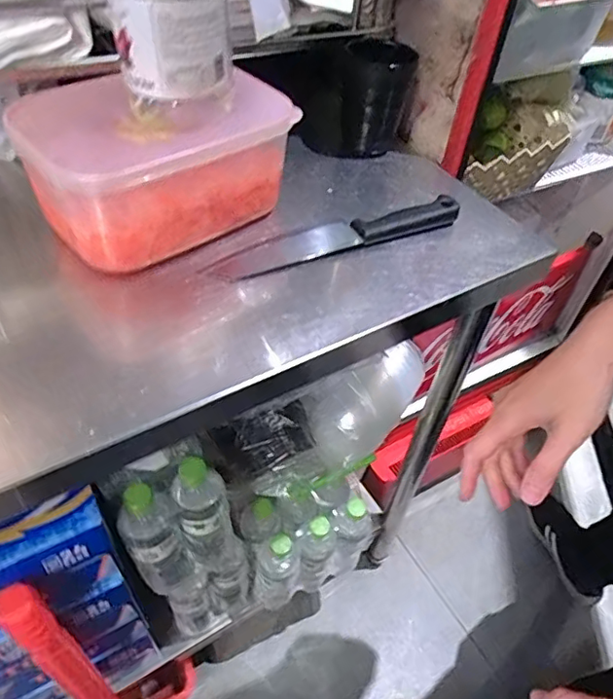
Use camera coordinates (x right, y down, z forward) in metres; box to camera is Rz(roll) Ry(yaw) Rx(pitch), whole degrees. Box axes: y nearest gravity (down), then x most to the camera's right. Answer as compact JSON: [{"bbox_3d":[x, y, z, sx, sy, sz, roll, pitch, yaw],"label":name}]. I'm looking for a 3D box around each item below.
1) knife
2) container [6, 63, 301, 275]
[{"bbox_3d":[0.030,-0.112,0.531,0.258,0.014,0.044,-18,49,-19],"label":"knife"},{"bbox_3d":[-0.131,-0.171,0.504,0.221,0.125,0.148,-30,56,-29],"label":"container"}]

